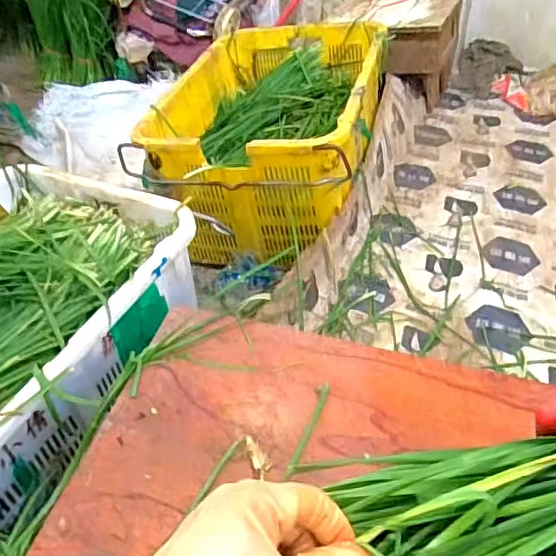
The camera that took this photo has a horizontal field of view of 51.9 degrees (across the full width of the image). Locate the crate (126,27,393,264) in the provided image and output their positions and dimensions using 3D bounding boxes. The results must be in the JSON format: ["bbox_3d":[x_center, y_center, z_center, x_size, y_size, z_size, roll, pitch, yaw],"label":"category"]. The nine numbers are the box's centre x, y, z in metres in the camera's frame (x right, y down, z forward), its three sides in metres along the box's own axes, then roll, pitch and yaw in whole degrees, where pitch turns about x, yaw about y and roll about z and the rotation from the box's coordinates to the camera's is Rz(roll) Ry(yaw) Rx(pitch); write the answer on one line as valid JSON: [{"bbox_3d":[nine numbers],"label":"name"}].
[{"bbox_3d":[-0.010,-0.397,1.478,0.483,0.317,0.806,9,45,12],"label":"crate"}]

